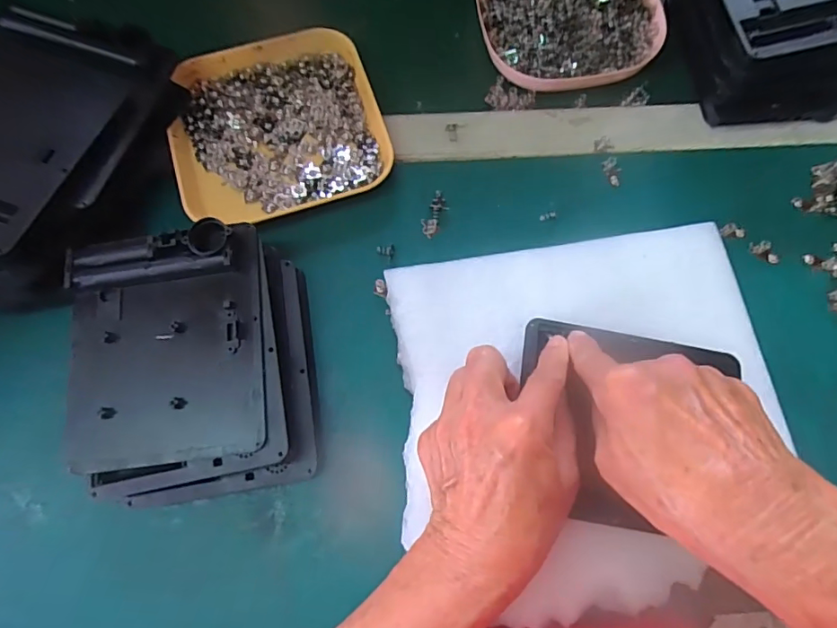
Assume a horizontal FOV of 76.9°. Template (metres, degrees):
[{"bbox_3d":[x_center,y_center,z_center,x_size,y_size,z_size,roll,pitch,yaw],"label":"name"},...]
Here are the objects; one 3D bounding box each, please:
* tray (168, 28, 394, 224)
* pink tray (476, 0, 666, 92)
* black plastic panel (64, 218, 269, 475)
[{"bbox_3d":[-0.103,-0.137,0.379,0.143,0.015,0.136,-18,76,-4],"label":"tray"},{"bbox_3d":[0.114,-0.238,0.404,0.134,0.026,0.135,-8,76,-2],"label":"pink tray"},{"bbox_3d":[-0.143,0.017,0.296,0.111,0.021,0.127,-6,74,-3],"label":"black plastic panel"}]

